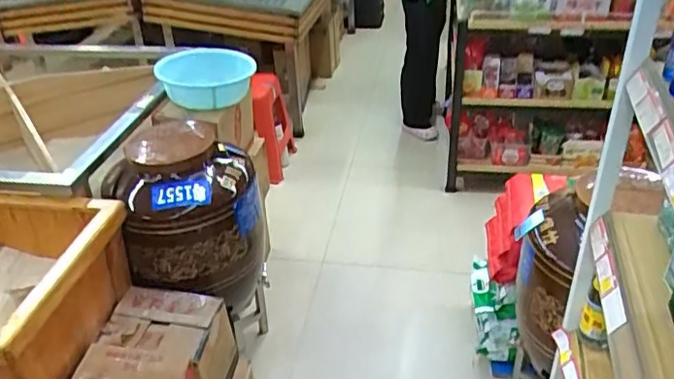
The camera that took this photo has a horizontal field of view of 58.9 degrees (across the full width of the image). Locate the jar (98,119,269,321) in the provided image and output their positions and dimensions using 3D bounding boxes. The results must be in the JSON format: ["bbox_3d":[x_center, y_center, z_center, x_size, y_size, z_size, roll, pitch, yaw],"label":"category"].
[{"bbox_3d":[-0.422,0.084,1.728,0.394,0.517,0.407,-2,33,1],"label":"jar"}]

